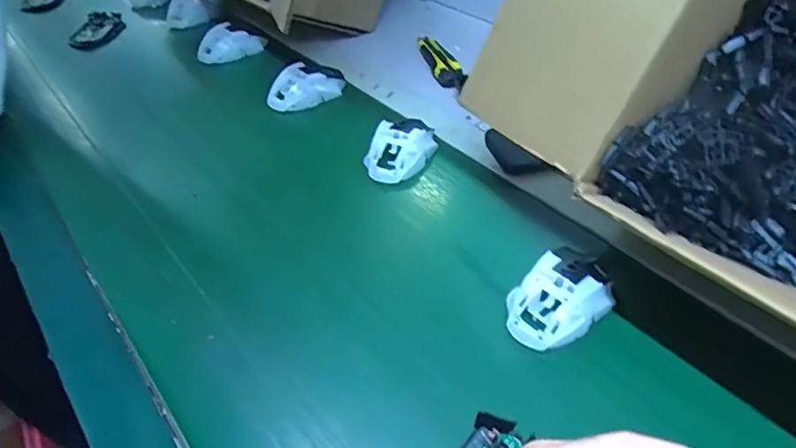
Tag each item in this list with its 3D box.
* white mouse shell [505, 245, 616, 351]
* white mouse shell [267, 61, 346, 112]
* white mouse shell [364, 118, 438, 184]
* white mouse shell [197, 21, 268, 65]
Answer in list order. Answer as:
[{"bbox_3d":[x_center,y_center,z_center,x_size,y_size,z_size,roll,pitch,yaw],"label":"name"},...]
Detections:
[{"bbox_3d":[0.138,0.059,0.440,0.101,0.035,0.066,-31,50,-24],"label":"white mouse shell"},{"bbox_3d":[-0.128,-0.191,0.717,0.115,0.045,0.050,-23,47,-18],"label":"white mouse shell"},{"bbox_3d":[0.008,-0.092,0.606,0.072,0.047,0.096,14,47,19],"label":"white mouse shell"},{"bbox_3d":[-0.265,-0.288,0.824,0.116,0.053,0.044,-25,46,-39],"label":"white mouse shell"}]

